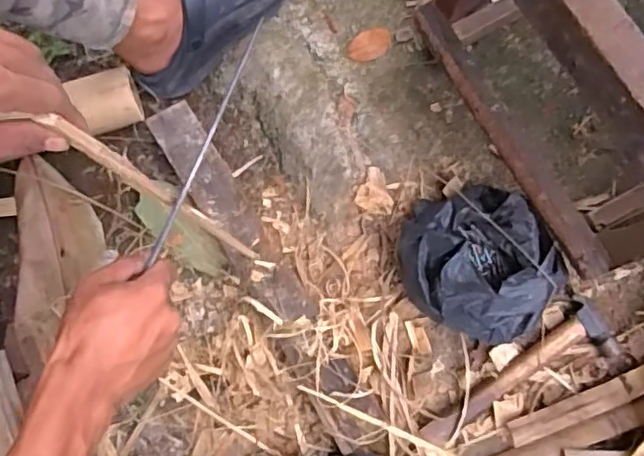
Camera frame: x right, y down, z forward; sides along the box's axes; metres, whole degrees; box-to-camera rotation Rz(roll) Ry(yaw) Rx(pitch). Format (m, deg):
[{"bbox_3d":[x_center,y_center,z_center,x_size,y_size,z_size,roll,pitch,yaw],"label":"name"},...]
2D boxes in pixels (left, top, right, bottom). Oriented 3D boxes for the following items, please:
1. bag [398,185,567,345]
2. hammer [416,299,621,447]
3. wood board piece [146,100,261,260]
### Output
[{"bbox_3d":[0.177,0.035,0.686,0.174,0.082,0.168,29,78,6],"label":"bag"},{"bbox_3d":[0.219,0.171,0.688,0.242,0.024,0.062,-30,79,-8],"label":"hammer"},{"bbox_3d":[-0.133,-0.052,0.739,0.059,0.016,0.227,-31,80,-17],"label":"wood board piece"}]

